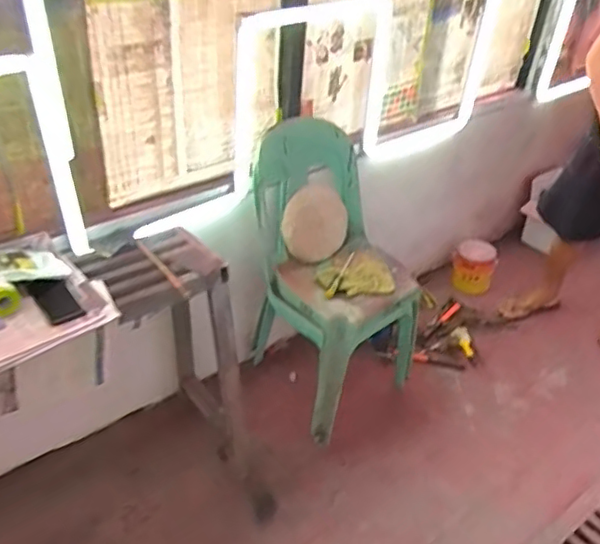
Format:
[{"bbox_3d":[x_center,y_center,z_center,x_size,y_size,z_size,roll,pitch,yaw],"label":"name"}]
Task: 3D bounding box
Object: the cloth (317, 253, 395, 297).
[{"bbox_3d":[0.157,0.009,1.789,0.201,0.021,0.189,-10,39,-18],"label":"cloth"}]

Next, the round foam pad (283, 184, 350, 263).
[{"bbox_3d":[0.047,-0.138,1.839,0.207,0.226,0.028,-42,33,-7],"label":"round foam pad"}]

